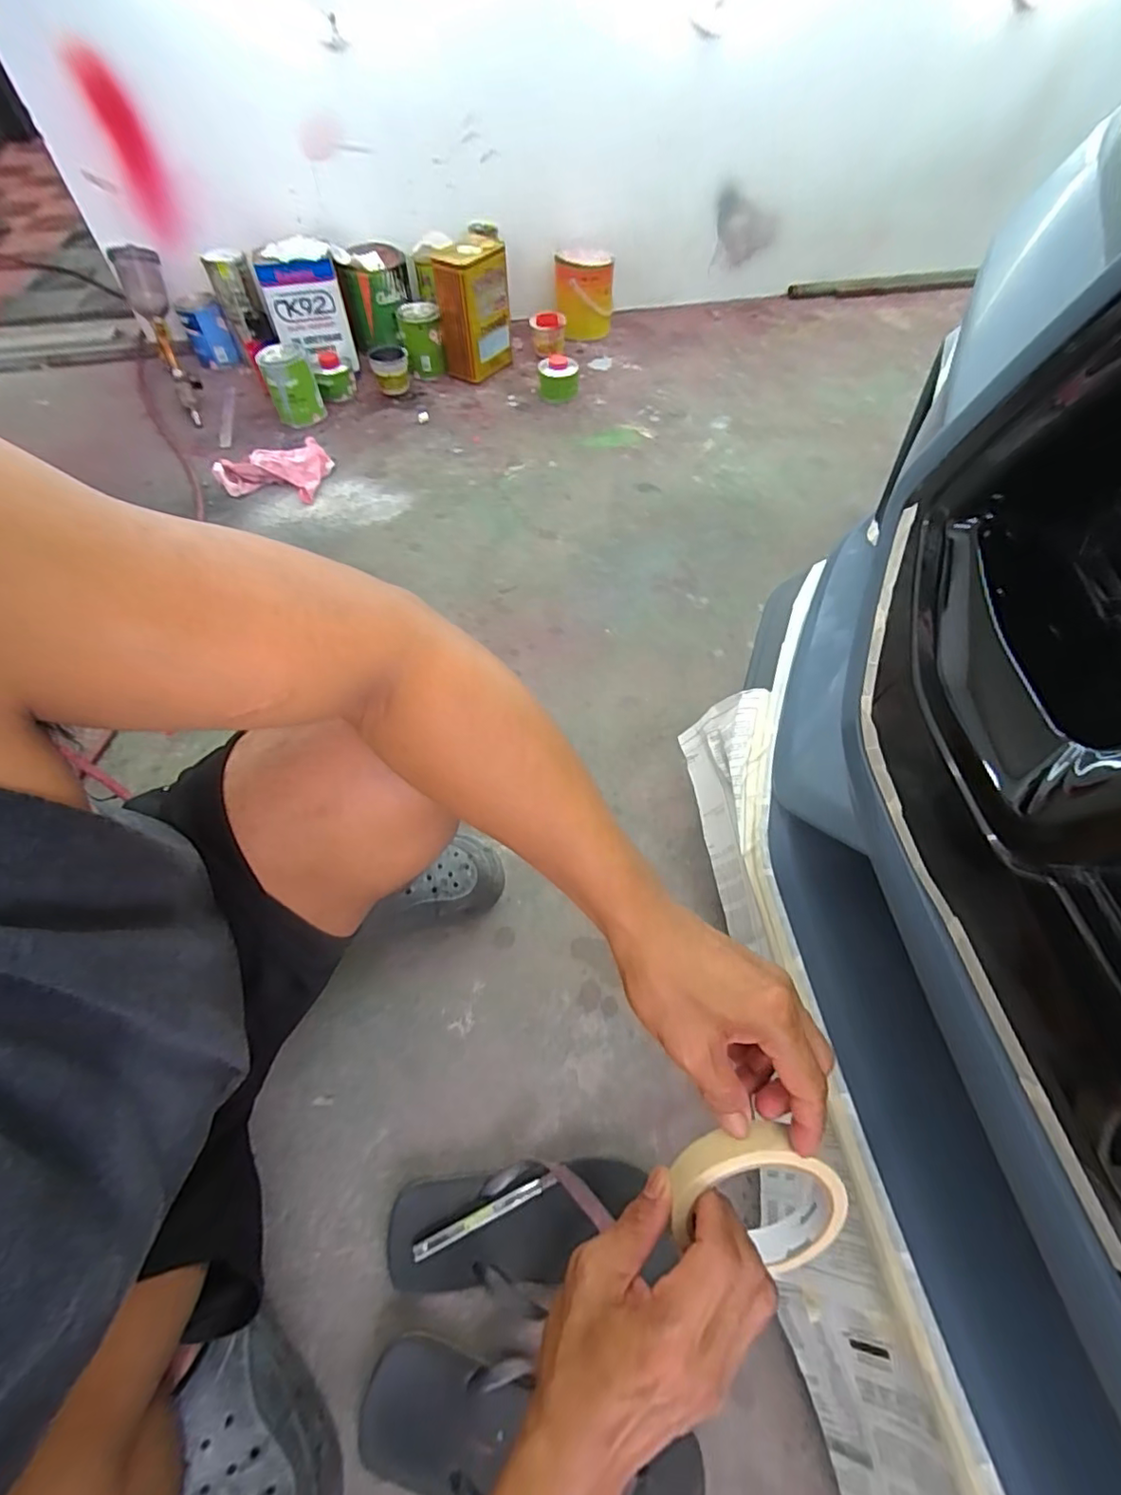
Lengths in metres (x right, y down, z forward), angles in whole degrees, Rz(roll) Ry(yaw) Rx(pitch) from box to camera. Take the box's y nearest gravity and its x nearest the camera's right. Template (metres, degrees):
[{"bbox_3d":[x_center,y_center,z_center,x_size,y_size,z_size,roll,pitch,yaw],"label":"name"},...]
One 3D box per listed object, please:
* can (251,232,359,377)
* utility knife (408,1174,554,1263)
[{"bbox_3d":[-0.594,-1.031,1.322,0.168,0.198,0.171,-18,58,-11],"label":"can"},{"bbox_3d":[-0.070,0.438,0.531,0.139,0.008,0.011,-20,59,-12],"label":"utility knife"}]

